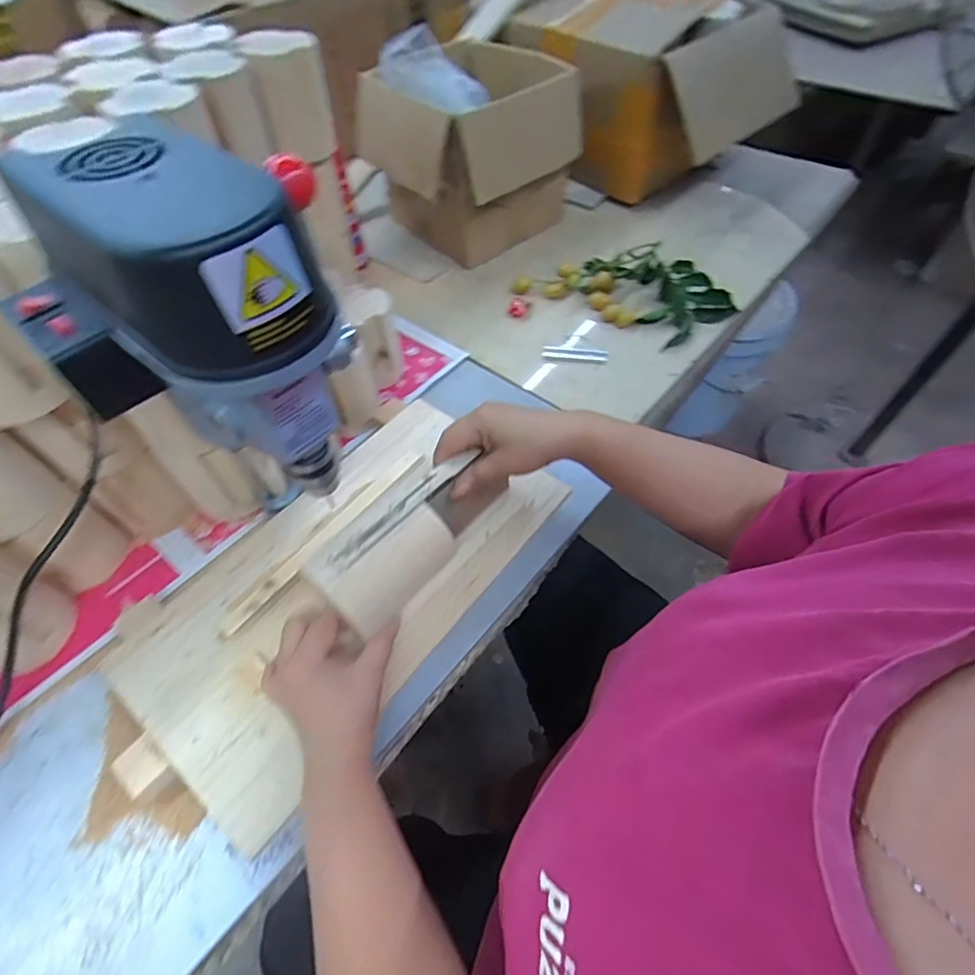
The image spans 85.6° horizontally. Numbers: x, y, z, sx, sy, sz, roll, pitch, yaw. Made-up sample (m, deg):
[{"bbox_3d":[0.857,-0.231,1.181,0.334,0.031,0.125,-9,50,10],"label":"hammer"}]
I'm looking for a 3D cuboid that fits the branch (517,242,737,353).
[{"bbox_3d":[0.180,-0.272,0.706,0.278,0.052,0.108,26,60,20],"label":"branch"}]

